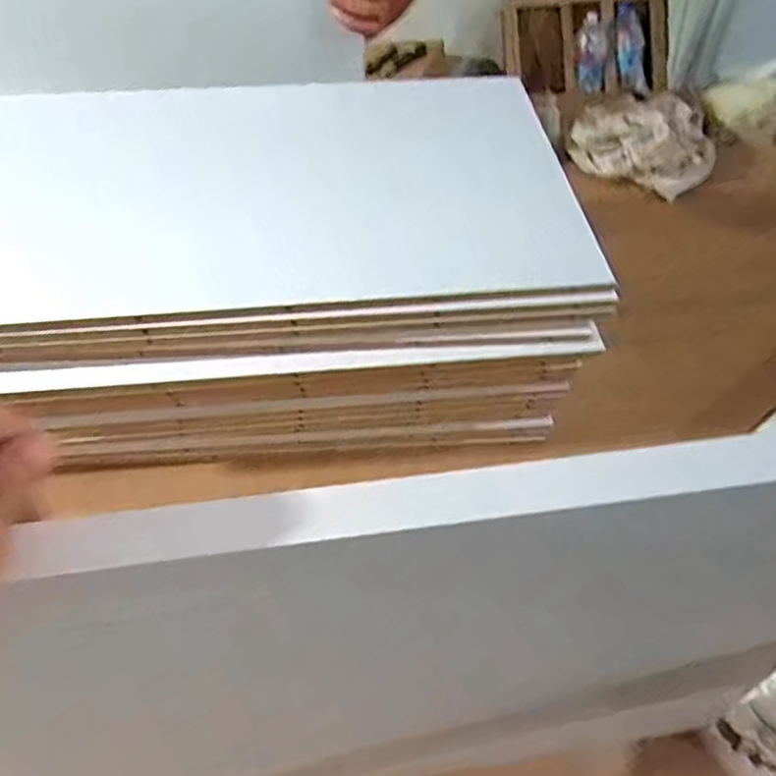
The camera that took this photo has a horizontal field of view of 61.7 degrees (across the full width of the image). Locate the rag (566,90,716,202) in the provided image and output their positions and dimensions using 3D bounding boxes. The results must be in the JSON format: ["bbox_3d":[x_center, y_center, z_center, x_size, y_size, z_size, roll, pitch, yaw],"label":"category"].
[{"bbox_3d":[0.428,-0.420,1.076,0.229,0.116,0.149,28,56,16],"label":"rag"}]

